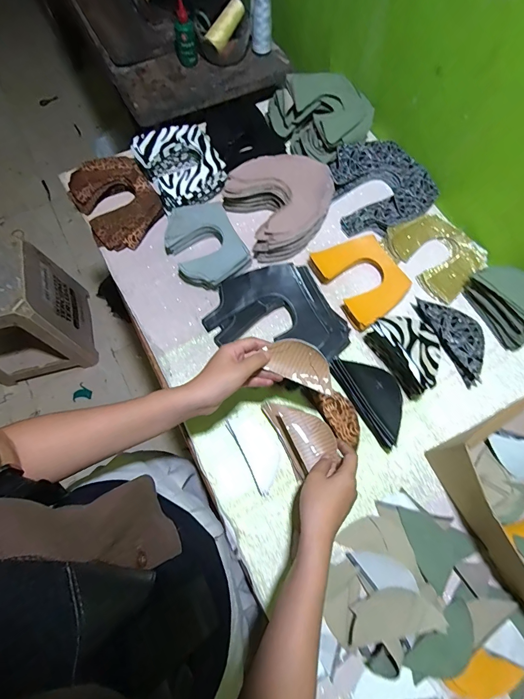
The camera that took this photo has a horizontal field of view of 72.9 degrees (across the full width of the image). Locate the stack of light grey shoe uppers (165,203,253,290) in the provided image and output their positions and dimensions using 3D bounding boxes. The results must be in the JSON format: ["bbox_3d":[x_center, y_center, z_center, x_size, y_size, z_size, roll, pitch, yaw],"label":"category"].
[{"bbox_3d":[-0.096,-0.180,0.624,0.128,0.039,0.153,-27,72,-8],"label":"stack of light grey shoe uppers"}]

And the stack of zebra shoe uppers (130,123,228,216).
[{"bbox_3d":[-0.149,-0.341,0.670,0.143,0.064,0.162,-22,71,-7],"label":"stack of zebra shoe uppers"}]

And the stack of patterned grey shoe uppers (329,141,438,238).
[{"bbox_3d":[0.220,-0.309,0.674,0.179,0.045,0.182,-22,71,-7],"label":"stack of patterned grey shoe uppers"}]

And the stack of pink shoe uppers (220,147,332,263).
[{"bbox_3d":[0.041,-0.269,0.644,0.180,0.053,0.178,-28,72,-9],"label":"stack of pink shoe uppers"}]

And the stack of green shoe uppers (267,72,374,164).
[{"bbox_3d":[0.125,-0.463,0.698,0.176,0.067,0.170,-29,74,-11],"label":"stack of green shoe uppers"}]

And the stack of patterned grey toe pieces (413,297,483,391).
[{"bbox_3d":[0.321,-0.023,0.582,0.072,0.024,0.157,-25,72,-8],"label":"stack of patterned grey toe pieces"}]

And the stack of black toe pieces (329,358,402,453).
[{"bbox_3d":[0.173,0.070,0.542,0.078,0.044,0.151,-32,73,-10],"label":"stack of black toe pieces"}]

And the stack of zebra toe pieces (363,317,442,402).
[{"bbox_3d":[0.223,0.004,0.540,0.061,0.072,0.120,-31,73,-10],"label":"stack of zebra toe pieces"}]

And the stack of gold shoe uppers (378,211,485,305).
[{"bbox_3d":[0.312,-0.176,0.636,0.133,0.032,0.159,-39,74,-12],"label":"stack of gold shoe uppers"}]

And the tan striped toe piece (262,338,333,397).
[{"bbox_3d":[0.054,0.019,0.458,0.085,0.006,0.054,19,94,-4],"label":"tan striped toe piece"}]

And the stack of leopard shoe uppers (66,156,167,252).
[{"bbox_3d":[-0.270,-0.275,0.661,0.138,0.047,0.184,-31,73,-10],"label":"stack of leopard shoe uppers"}]

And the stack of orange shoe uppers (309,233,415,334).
[{"bbox_3d":[0.178,-0.122,0.607,0.132,0.021,0.154,-28,72,-9],"label":"stack of orange shoe uppers"}]

